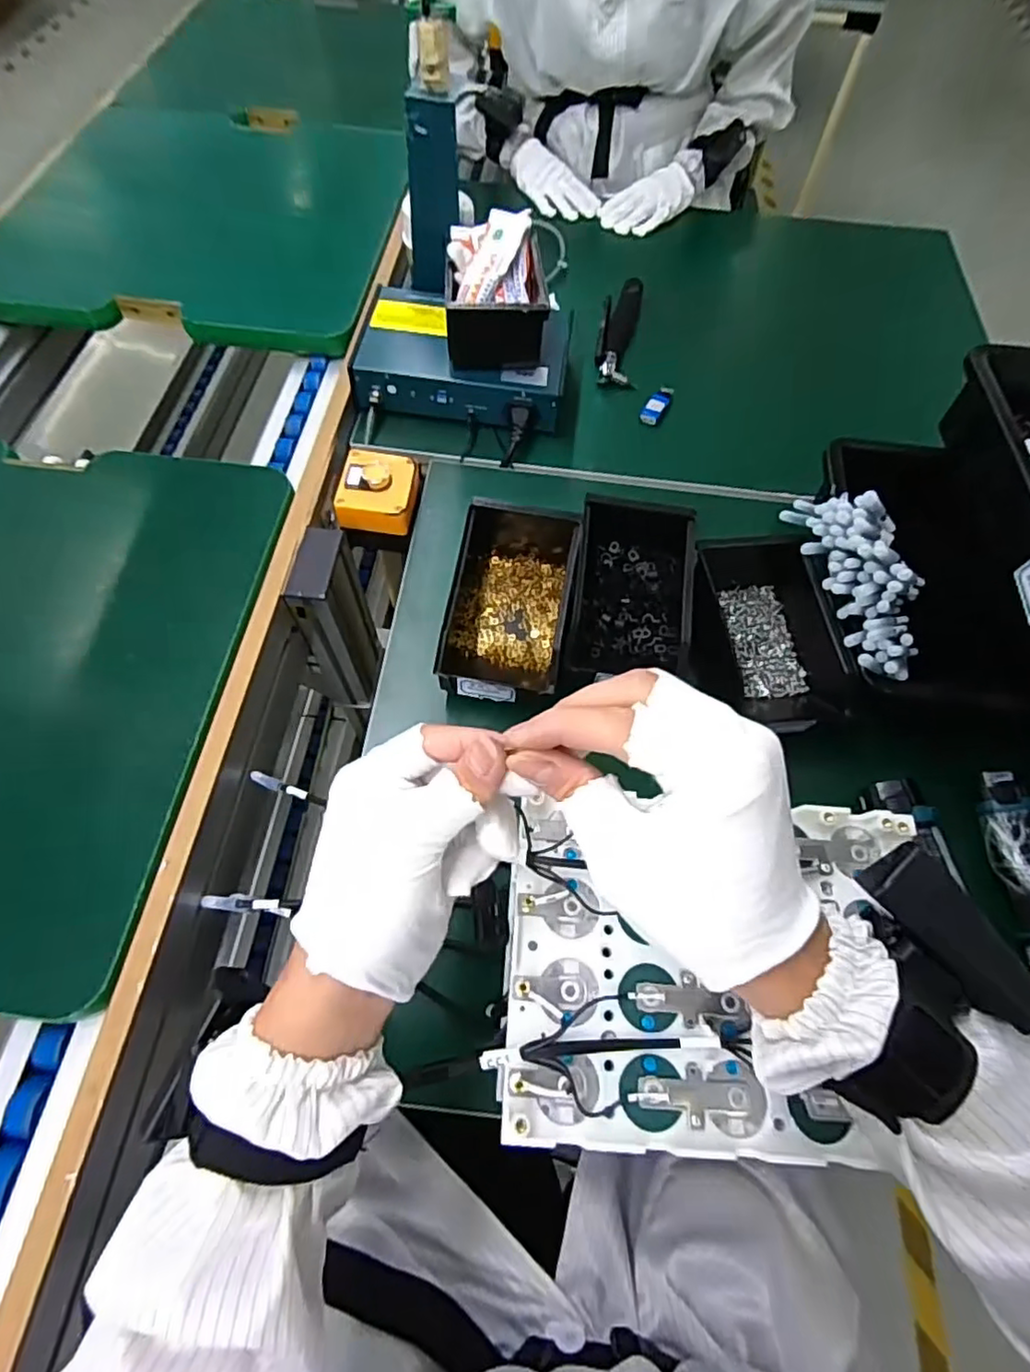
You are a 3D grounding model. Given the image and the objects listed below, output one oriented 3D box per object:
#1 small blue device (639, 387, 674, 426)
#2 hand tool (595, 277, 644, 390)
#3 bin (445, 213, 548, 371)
[{"bbox_3d":[0.170,-0.337,0.741,0.024,0.012,0.066,26,65,10],"label":"small blue device"},{"bbox_3d":[0.134,-0.451,0.796,0.051,0.031,0.190,7,63,1],"label":"hand tool"},{"bbox_3d":[-0.020,-0.429,0.677,0.104,0.075,0.159,3,63,-1],"label":"bin"}]

